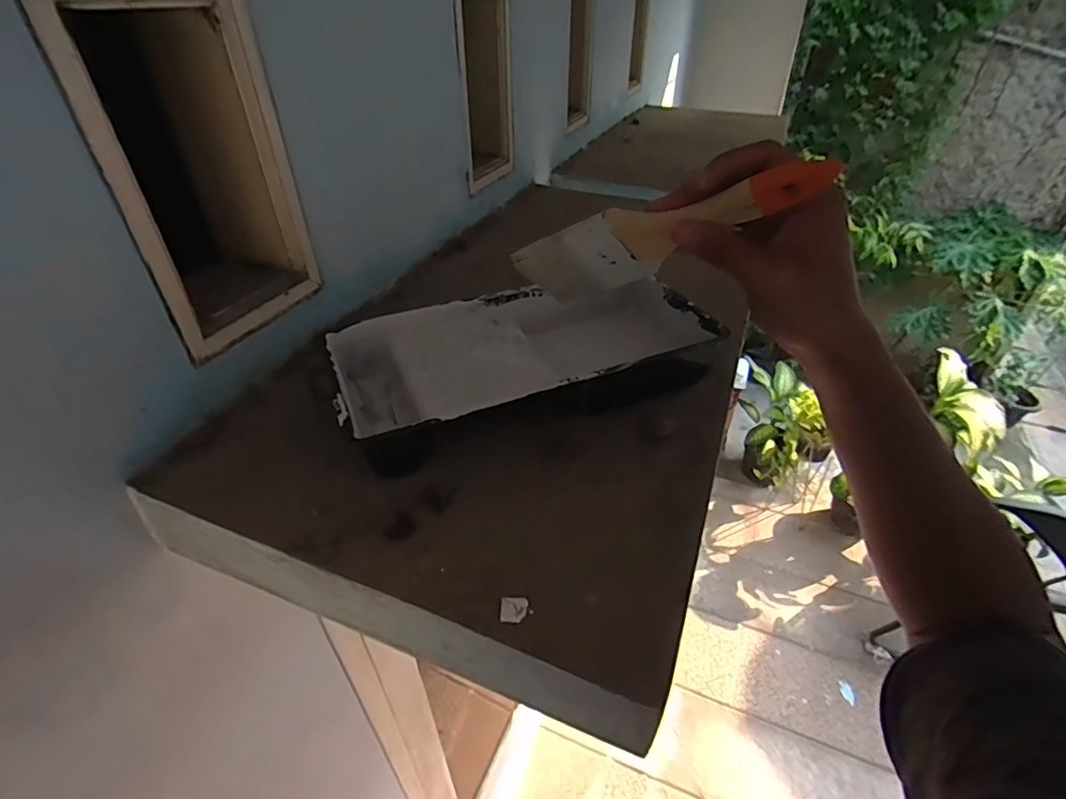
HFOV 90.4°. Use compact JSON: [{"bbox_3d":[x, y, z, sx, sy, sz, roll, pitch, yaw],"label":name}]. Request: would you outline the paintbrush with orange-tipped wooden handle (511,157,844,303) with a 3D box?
[{"bbox_3d":[0.077,-0.103,0.332,0.197,0.060,0.007,-12,52,42],"label":"paintbrush with orange-tipped wooden handle"}]

